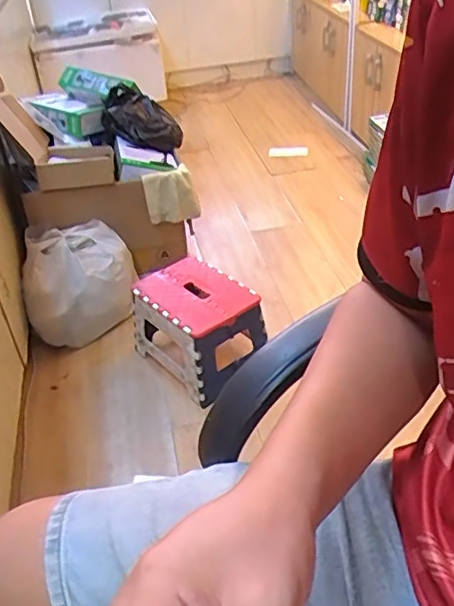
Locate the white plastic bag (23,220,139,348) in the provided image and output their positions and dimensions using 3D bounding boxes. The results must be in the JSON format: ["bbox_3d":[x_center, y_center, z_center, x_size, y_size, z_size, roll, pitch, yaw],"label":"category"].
[{"bbox_3d":[-0.409,-0.048,1.644,0.300,0.269,0.279,-13,37,-11],"label":"white plastic bag"}]

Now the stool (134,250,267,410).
[{"bbox_3d":[-0.074,0.060,1.452,0.221,0.232,0.291,-30,42,-31],"label":"stool"}]

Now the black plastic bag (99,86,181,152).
[{"bbox_3d":[-0.265,-0.569,1.784,0.227,0.163,0.181,-10,37,-7],"label":"black plastic bag"}]

